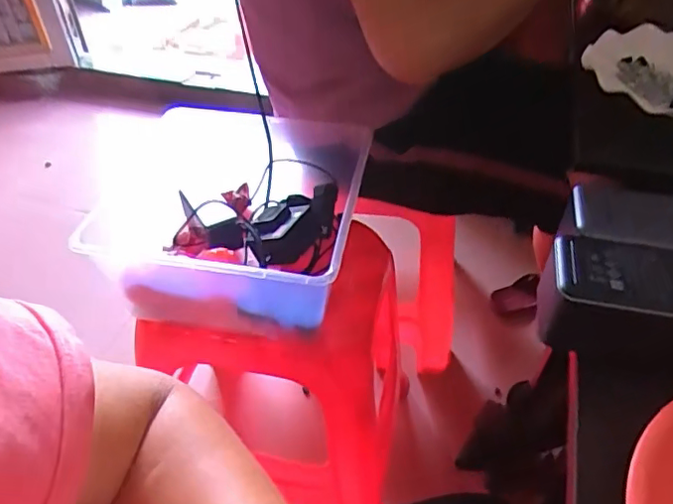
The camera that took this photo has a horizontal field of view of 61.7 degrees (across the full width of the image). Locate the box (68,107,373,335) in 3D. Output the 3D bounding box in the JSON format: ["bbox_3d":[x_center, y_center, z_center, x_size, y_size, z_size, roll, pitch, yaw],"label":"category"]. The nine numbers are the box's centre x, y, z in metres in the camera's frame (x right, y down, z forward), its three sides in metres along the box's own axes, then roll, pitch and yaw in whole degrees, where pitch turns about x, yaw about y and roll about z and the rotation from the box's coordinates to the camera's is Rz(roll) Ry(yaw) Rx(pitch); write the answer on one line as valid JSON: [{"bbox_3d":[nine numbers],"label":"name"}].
[{"bbox_3d":[-0.105,-0.048,0.759,0.257,0.146,0.344,5,44,6],"label":"box"}]

